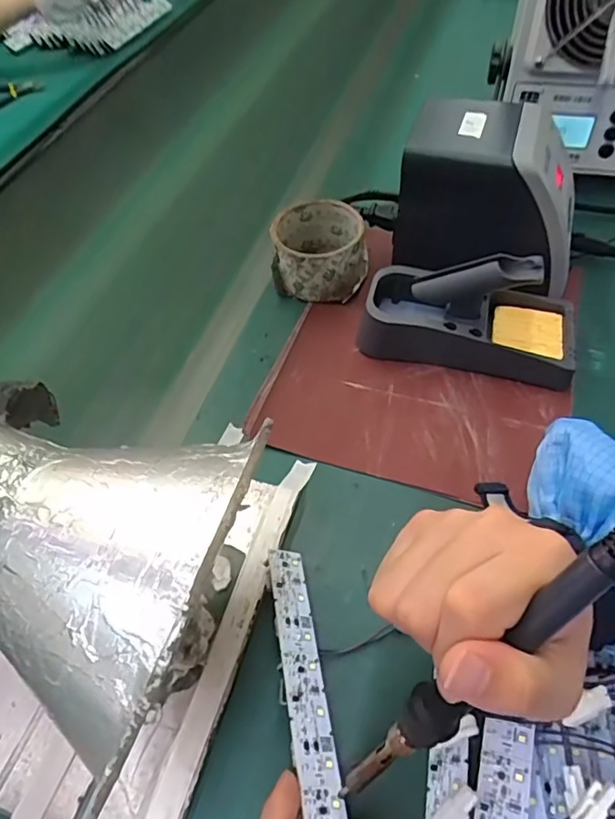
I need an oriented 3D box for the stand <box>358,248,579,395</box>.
[{"bbox_3d":[0.131,-0.083,0.445,0.164,0.085,0.071,12,56,13],"label":"stand"}]

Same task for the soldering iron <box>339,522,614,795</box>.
[{"bbox_3d":[0.063,0.103,0.215,0.012,0.206,0.020,2,40,-42],"label":"soldering iron"}]

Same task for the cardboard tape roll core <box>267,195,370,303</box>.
[{"bbox_3d":[0.011,-0.146,0.518,0.083,0.056,0.086,-3,53,2],"label":"cardboard tape roll core"}]

